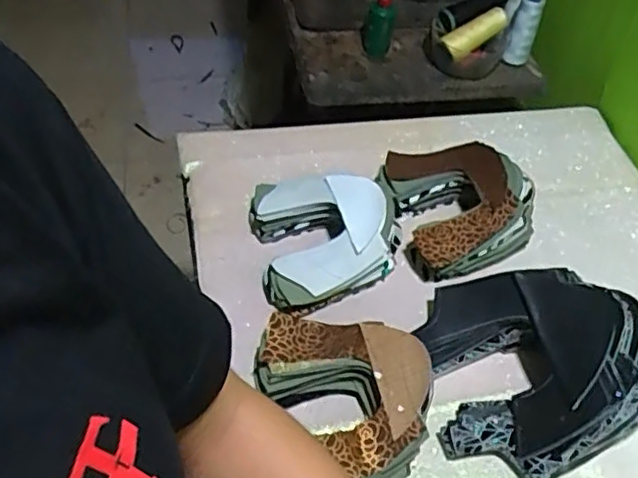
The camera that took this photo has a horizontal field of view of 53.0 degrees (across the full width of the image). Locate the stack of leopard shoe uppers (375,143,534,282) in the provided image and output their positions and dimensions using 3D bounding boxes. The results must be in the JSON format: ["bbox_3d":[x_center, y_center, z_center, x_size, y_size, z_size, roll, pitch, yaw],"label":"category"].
[{"bbox_3d":[0.169,-0.055,0.765,0.160,0.081,0.175,-13,52,-17],"label":"stack of leopard shoe uppers"}]

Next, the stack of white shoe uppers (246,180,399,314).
[{"bbox_3d":[0.014,-0.006,0.716,0.167,0.073,0.169,-3,50,-9],"label":"stack of white shoe uppers"}]

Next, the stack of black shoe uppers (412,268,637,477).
[{"bbox_3d":[0.214,0.120,0.618,0.230,0.092,0.201,11,49,3],"label":"stack of black shoe uppers"}]

